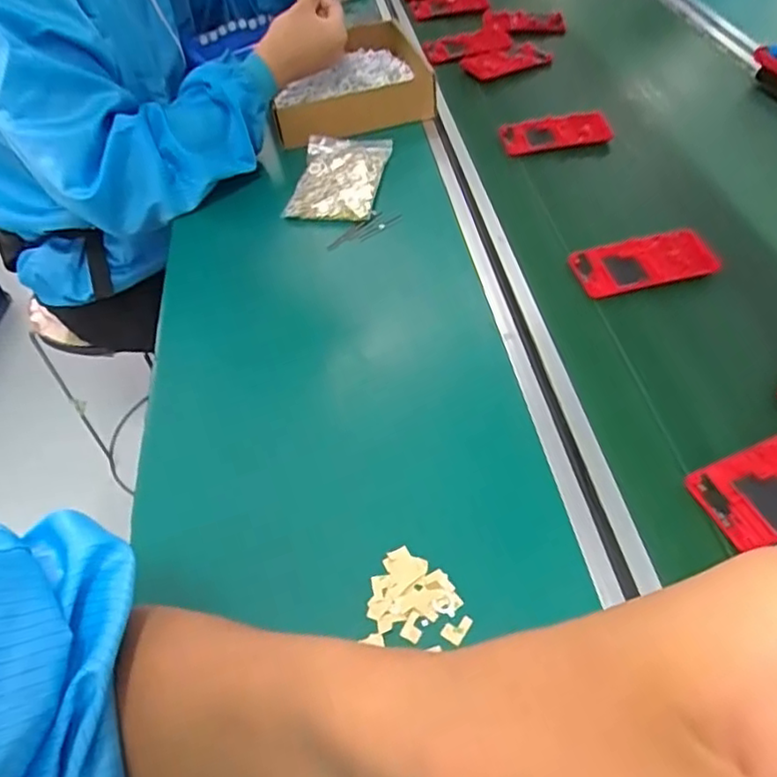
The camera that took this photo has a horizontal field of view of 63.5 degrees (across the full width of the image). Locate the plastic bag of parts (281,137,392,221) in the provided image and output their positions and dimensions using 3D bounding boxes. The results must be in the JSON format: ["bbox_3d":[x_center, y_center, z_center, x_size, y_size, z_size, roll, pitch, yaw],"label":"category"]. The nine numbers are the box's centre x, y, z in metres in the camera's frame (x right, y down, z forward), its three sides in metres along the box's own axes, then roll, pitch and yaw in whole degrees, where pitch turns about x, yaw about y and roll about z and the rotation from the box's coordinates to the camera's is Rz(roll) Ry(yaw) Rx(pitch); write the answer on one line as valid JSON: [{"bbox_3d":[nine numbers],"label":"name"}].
[{"bbox_3d":[-0.056,-0.244,0.704,0.096,0.015,0.154,5,49,8],"label":"plastic bag of parts"}]

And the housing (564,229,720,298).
[{"bbox_3d":[0.232,-0.116,0.577,0.120,0.015,0.059,-14,51,1],"label":"housing"}]

